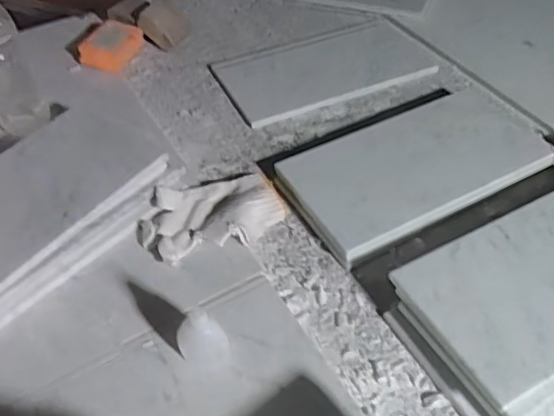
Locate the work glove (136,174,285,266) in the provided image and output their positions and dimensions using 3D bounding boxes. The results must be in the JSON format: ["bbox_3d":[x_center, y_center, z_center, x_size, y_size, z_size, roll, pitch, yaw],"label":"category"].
[{"bbox_3d":[-0.074,0.009,0.628,0.158,0.035,0.095,-20,50,-16],"label":"work glove"}]

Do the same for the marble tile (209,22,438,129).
[{"bbox_3d":[0.067,-0.215,0.838,0.300,0.012,0.168,-19,50,-15],"label":"marble tile"}]

